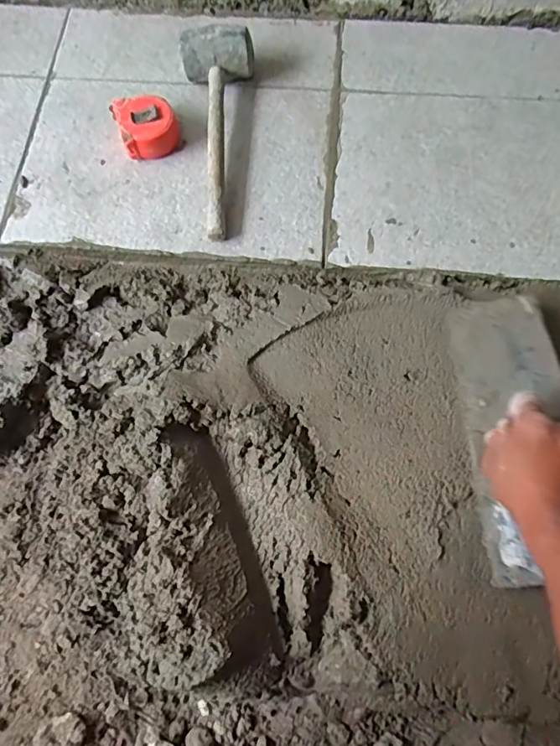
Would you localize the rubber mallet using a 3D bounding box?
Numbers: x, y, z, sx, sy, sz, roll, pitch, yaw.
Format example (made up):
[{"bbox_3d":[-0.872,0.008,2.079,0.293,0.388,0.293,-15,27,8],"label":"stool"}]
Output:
[{"bbox_3d":[-0.067,-0.306,0.608,0.092,0.062,0.283,-7,73,-1],"label":"rubber mallet"}]

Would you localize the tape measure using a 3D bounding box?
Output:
[{"bbox_3d":[-0.171,-0.318,0.629,0.075,0.044,0.078,-22,73,-6],"label":"tape measure"}]

